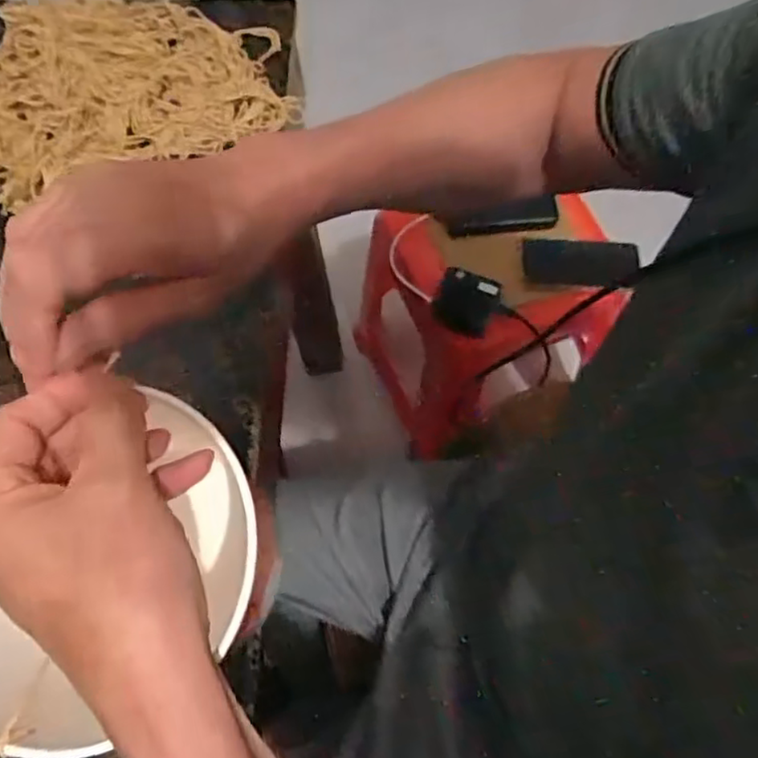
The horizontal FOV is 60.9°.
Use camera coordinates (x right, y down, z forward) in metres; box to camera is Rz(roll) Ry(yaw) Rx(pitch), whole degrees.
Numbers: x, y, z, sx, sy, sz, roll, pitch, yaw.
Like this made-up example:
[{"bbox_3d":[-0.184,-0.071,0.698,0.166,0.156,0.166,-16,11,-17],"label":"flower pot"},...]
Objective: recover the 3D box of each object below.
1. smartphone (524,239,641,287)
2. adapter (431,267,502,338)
[{"bbox_3d":[0.279,-0.163,0.894,0.157,0.014,0.063,1,68,2],"label":"smartphone"},{"bbox_3d":[0.118,-0.105,0.872,0.081,0.033,0.079,16,70,7],"label":"adapter"}]

